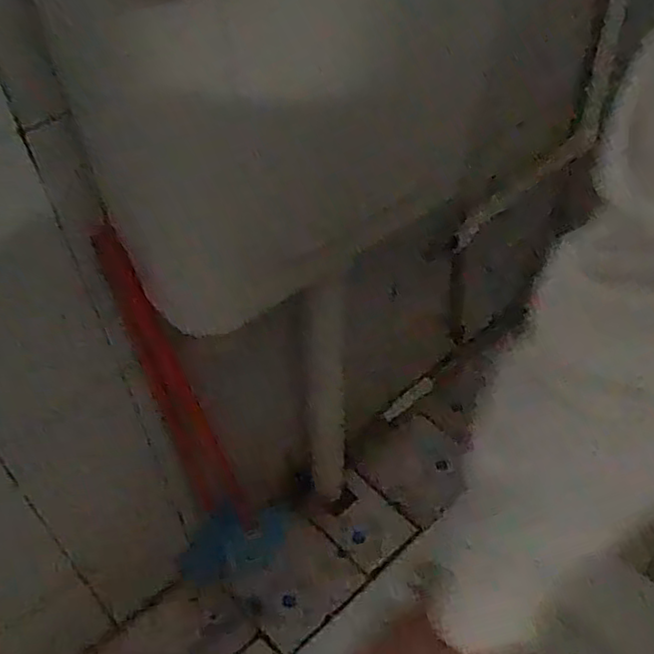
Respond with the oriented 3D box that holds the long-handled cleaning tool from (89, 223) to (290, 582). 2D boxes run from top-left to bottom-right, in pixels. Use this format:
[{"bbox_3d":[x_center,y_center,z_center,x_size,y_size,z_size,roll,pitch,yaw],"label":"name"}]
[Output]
[{"bbox_3d":[-0.137,0.131,0.761,0.132,0.562,0.092,-12,50,-10],"label":"long-handled cleaning tool"}]

